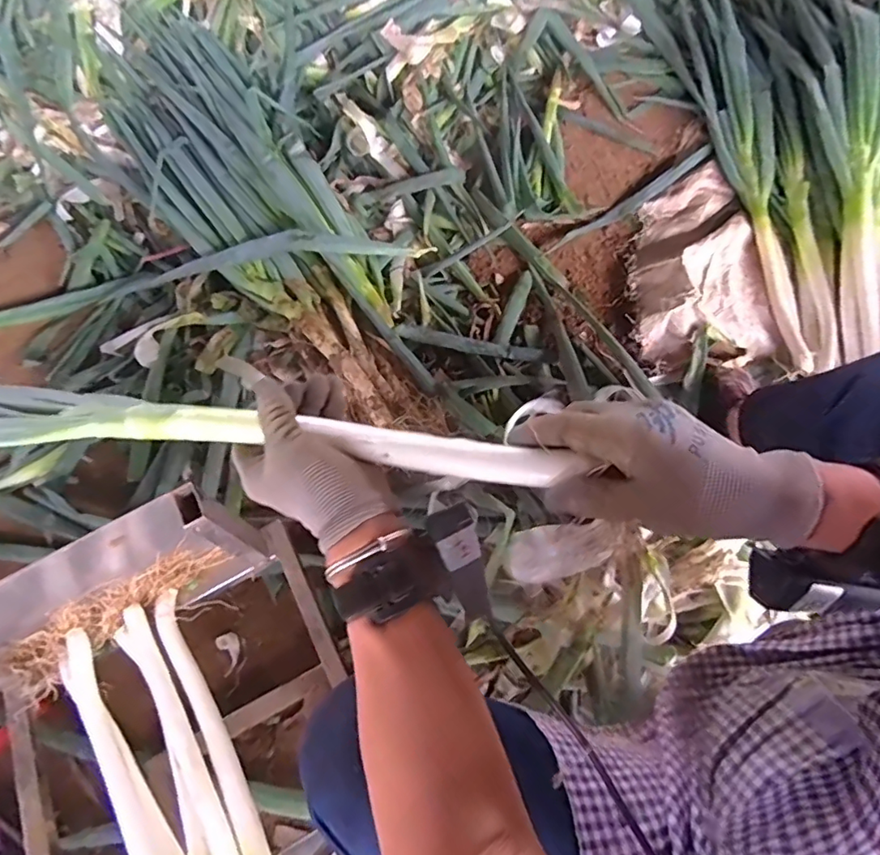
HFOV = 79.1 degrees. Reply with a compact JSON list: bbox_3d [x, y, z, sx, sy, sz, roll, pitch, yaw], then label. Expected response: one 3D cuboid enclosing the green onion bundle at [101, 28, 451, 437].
[{"bbox_3d":[-0.328,-0.378,0.970,0.296,0.119,1.046,-33,68,-10],"label":"green onion bundle"}]

